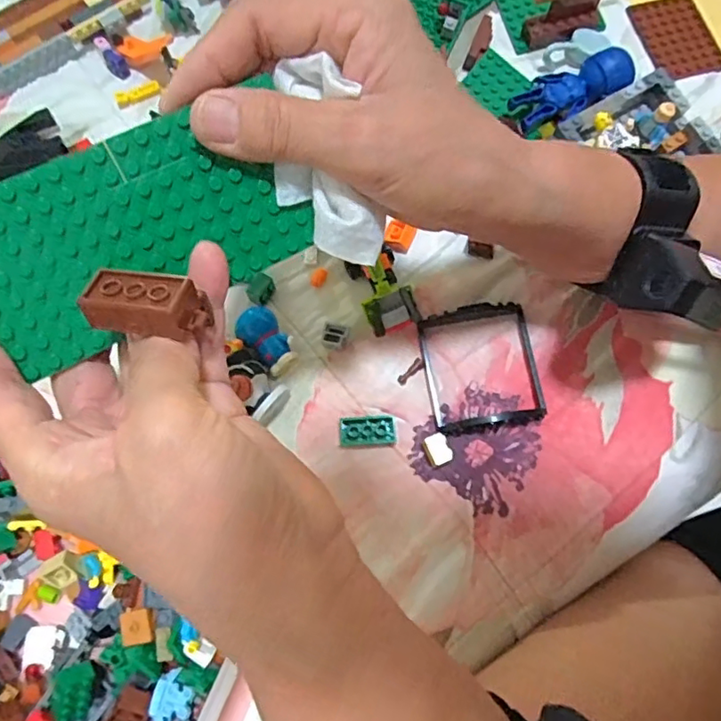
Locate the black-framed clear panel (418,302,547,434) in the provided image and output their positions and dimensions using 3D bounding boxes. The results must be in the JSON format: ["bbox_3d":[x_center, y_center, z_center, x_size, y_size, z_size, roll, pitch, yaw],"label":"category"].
[{"bbox_3d":[0.071,0.003,0.336,0.064,0.017,0.072,-9,77,-3],"label":"black-framed clear panel"}]

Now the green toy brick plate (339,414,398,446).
[{"bbox_3d":[0.004,0.040,0.333,0.033,0.008,0.017,-3,76,-1],"label":"green toy brick plate"}]

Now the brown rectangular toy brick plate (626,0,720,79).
[{"bbox_3d":[0.219,-0.224,0.396,0.049,0.005,0.064,-14,77,-4],"label":"brown rectangular toy brick plate"}]

